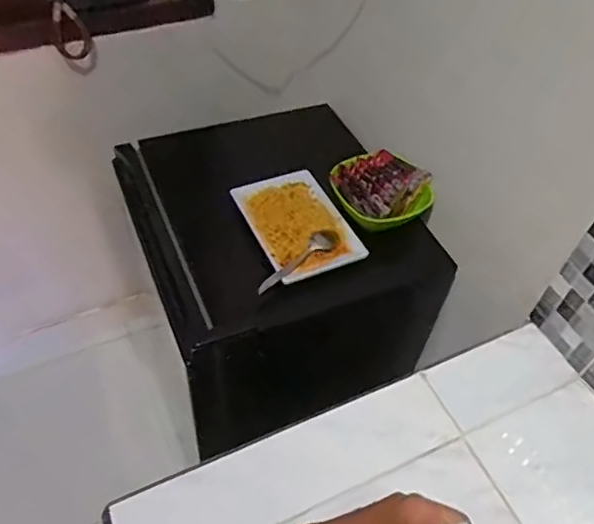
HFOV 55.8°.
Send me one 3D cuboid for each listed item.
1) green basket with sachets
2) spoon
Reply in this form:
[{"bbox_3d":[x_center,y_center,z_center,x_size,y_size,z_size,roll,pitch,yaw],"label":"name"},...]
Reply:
[{"bbox_3d":[0.135,-0.121,0.909,0.156,0.064,0.130,-30,58,-26],"label":"green basket with sachets"},{"bbox_3d":[0.008,-0.001,0.838,0.040,0.011,0.164,31,54,20],"label":"spoon"}]

